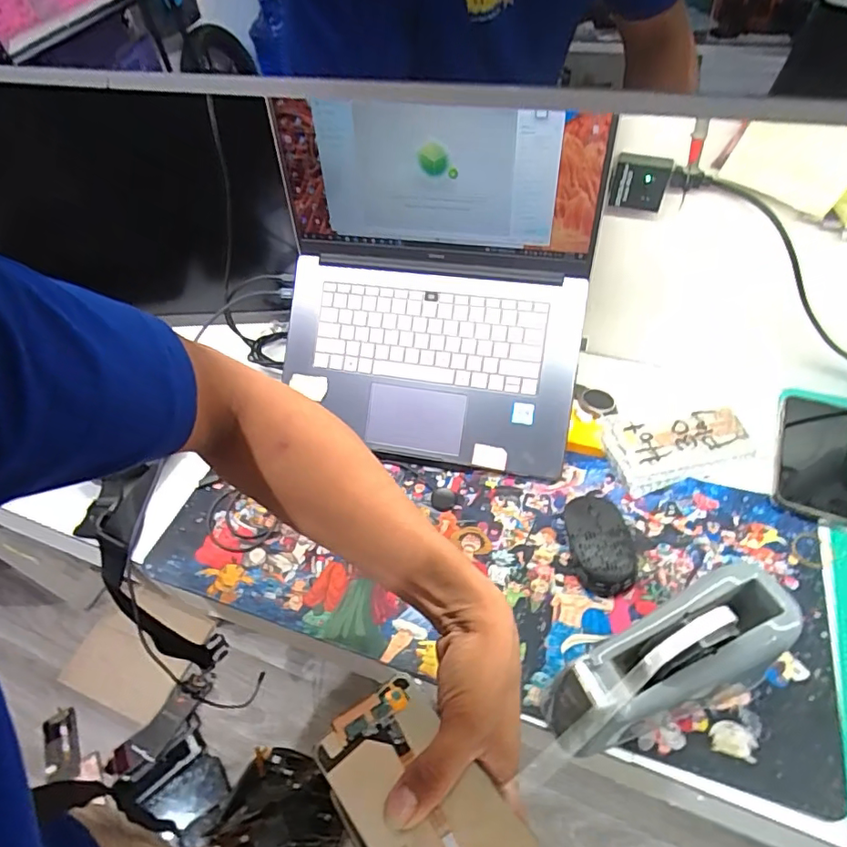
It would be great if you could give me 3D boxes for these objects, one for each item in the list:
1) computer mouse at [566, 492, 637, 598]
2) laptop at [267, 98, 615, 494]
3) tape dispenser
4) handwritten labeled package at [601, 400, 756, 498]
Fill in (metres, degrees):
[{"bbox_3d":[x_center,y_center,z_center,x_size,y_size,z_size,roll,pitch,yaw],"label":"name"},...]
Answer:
[{"bbox_3d":[0.183,0.119,0.565,0.061,0.032,0.115,-7,49,0],"label":"computer mouse"},{"bbox_3d":[-0.006,-0.133,0.596,0.353,0.324,0.209,8,52,13],"label":"laptop"},{"bbox_3d":[0.202,0.201,0.448,0.204,0.116,0.079,-25,52,-14],"label":"tape dispenser"},{"bbox_3d":[0.302,0.015,0.631,0.178,0.024,0.089,-18,50,-9],"label":"handwritten labeled package"}]

